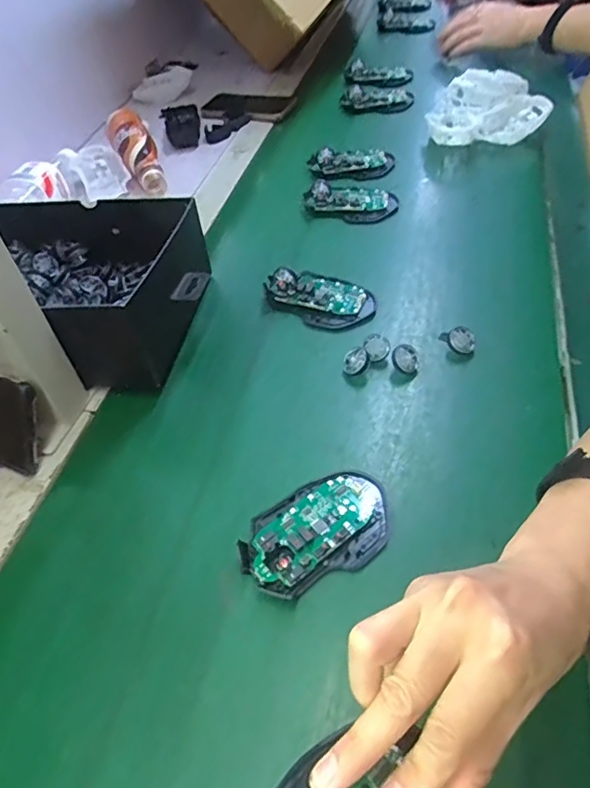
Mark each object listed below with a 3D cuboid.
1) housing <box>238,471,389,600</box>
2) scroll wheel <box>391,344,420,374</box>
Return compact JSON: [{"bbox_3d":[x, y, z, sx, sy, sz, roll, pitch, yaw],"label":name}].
[{"bbox_3d":[0.016,0.095,0.381,0.111,0.017,0.070,-22,49,-13],"label":"housing"},{"bbox_3d":[0.100,-0.032,0.483,0.025,0.006,0.027,3,71,-8],"label":"scroll wheel"}]

